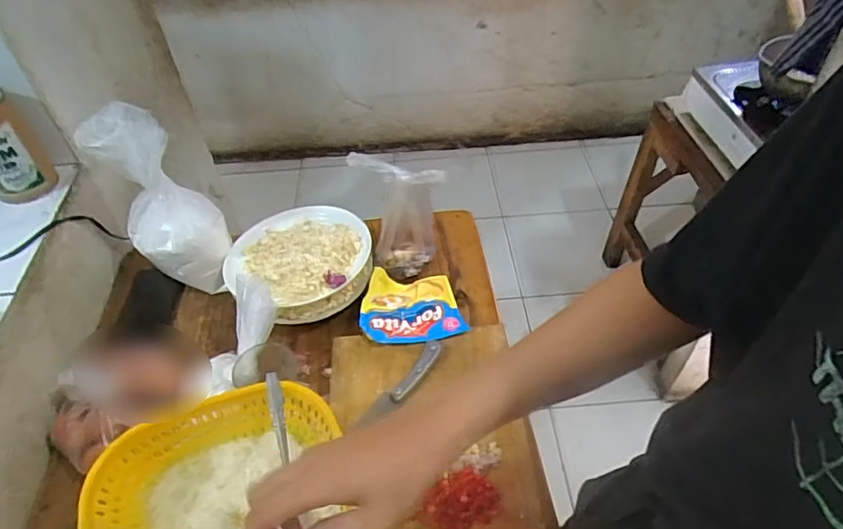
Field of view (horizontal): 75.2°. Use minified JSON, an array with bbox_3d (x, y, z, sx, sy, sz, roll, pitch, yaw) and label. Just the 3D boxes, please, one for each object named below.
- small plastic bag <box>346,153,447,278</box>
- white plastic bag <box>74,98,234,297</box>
[{"bbox_3d":[-0.025,-0.081,0.817,0.118,0.179,0.105,-16,48,-11],"label":"small plastic bag"},{"bbox_3d":[-0.362,-0.086,0.774,0.117,0.260,0.128,-36,55,-27],"label":"white plastic bag"}]

